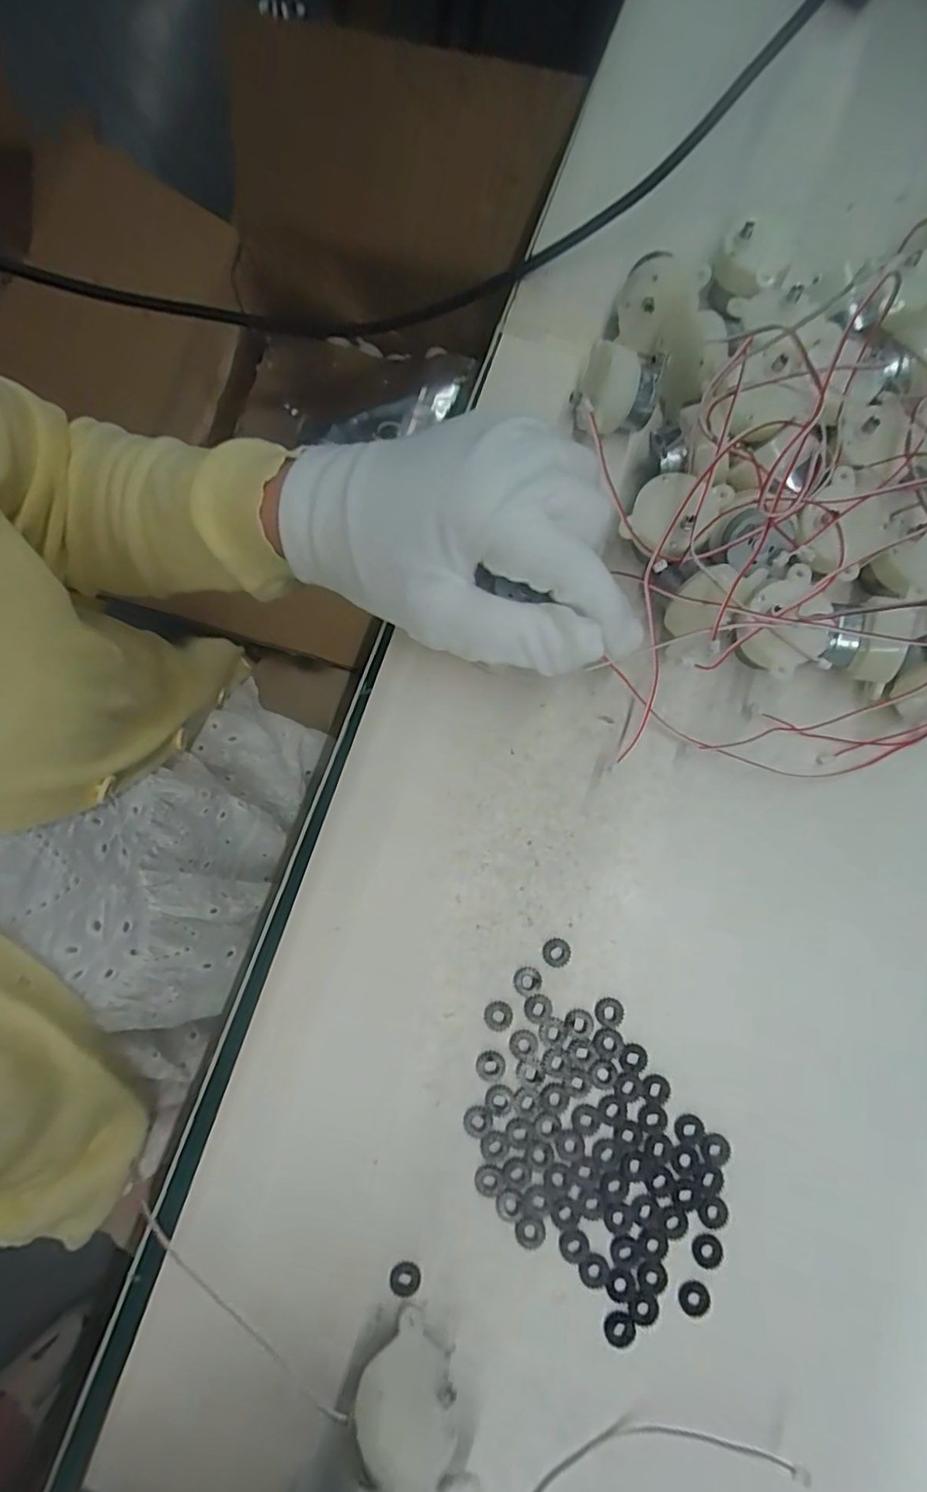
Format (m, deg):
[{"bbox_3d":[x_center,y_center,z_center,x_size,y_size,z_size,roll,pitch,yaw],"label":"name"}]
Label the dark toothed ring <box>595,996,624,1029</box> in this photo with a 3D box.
[{"bbox_3d":[0.055,0.101,0.223,0.011,0.004,0.011,0,80,1],"label":"dark toothed ring"}]

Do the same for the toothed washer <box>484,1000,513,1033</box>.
[{"bbox_3d":[0.013,0.103,0.223,0.011,0.004,0.011,0,80,1],"label":"toothed washer"}]

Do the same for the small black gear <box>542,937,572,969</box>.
[{"bbox_3d":[0.036,0.080,0.227,0.011,0.004,0.011,0,80,1],"label":"small black gear"}]

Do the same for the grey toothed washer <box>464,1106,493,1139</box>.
[{"bbox_3d":[0.005,0.139,0.217,0.011,0.004,0.011,0,80,1],"label":"grey toothed washer"}]

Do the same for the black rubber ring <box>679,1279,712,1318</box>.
[{"bbox_3d":[0.081,0.195,0.207,0.011,0.004,0.011,0,80,1],"label":"black rubber ring"}]

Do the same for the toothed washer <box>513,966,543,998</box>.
[{"bbox_3d":[0.025,0.090,0.225,0.011,0.004,0.011,14,81,4],"label":"toothed washer"}]

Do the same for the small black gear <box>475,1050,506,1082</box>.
[{"bbox_3d":[0.010,0.120,0.220,0.011,0.004,0.011,0,80,1],"label":"small black gear"}]

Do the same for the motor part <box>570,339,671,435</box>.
[{"bbox_3d":[0.066,-0.153,0.253,0.033,0.036,0.032,15,81,4],"label":"motor part"}]

